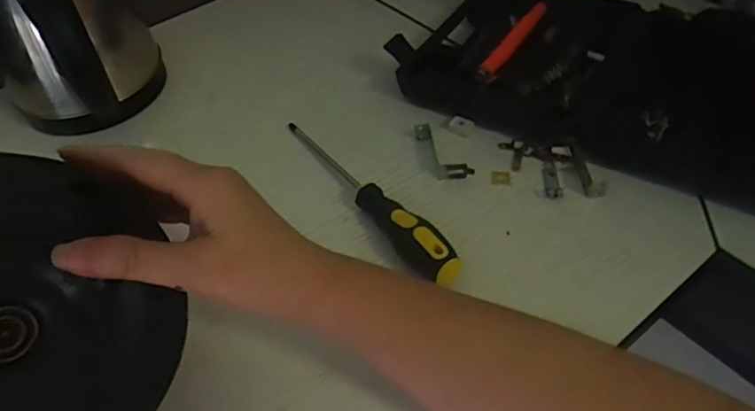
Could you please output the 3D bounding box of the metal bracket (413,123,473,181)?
[{"bbox_3d":[0.048,-0.042,0.454,0.026,0.015,0.067,-29,51,-18],"label":"metal bracket"}]

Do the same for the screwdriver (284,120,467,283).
[{"bbox_3d":[-0.012,-0.014,0.430,0.028,0.030,0.222,-30,52,-19],"label":"screwdriver"}]

